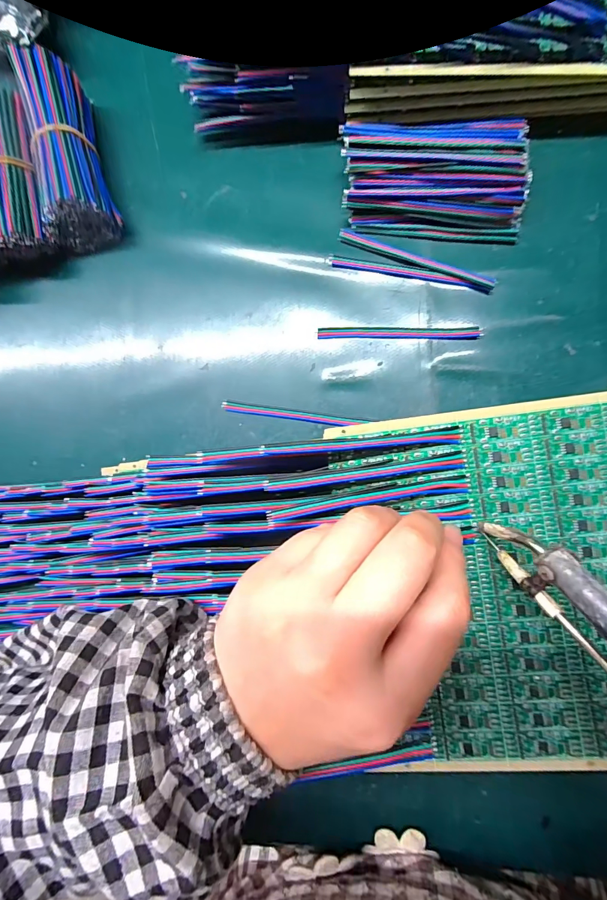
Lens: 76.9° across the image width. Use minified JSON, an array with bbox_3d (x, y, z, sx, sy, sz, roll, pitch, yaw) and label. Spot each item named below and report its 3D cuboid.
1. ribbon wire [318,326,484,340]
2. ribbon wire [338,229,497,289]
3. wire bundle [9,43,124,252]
[{"bbox_3d":[0.057,-0.071,0.229,0.095,0.004,0.007,2,88,6],"label":"ribbon wire"},{"bbox_3d":[0.067,-0.115,0.230,0.096,0.004,0.008,22,90,6],"label":"ribbon wire"},{"bbox_3d":[-0.149,-0.184,0.240,0.039,0.036,0.107,-15,86,5],"label":"wire bundle"}]

